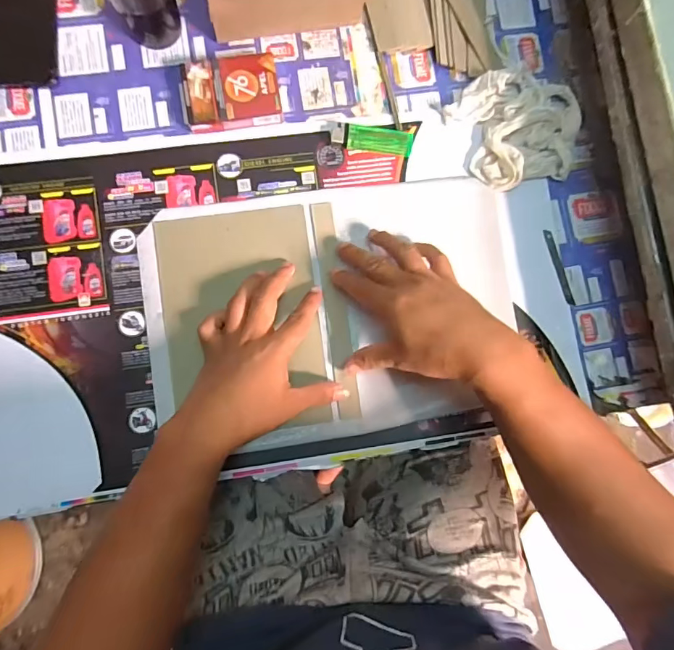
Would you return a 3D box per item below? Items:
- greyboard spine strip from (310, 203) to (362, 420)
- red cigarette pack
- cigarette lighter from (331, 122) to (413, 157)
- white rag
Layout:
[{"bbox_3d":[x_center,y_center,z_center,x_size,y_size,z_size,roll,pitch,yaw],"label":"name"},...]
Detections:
[{"bbox_3d":[0.000,-0.015,0.418,0.023,0.006,0.207,-8,86,-3],"label":"greyboard spine strip"},{"bbox_3d":[-0.100,-0.223,0.419,0.086,0.022,0.066,-8,86,-5],"label":"red cigarette pack"},{"bbox_3d":[0.035,-0.185,0.430,0.079,0.012,0.027,4,85,-4],"label":"cigarette lighter"},{"bbox_3d":[0.185,-0.200,0.434,0.122,0.028,0.118,-25,88,-6],"label":"white rag"}]

